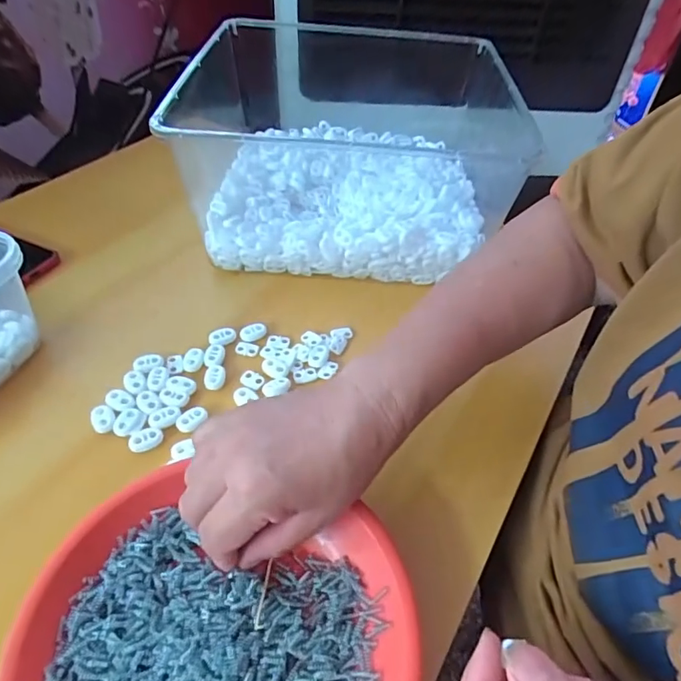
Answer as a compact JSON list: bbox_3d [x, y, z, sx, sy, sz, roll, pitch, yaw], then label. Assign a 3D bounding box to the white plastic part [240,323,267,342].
[{"bbox_3d":[-0.072,-0.007,0.419,0.022,0.009,0.011,-17,48,-18],"label":"white plastic part"}]

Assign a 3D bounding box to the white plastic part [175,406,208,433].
[{"bbox_3d":[-0.106,0.056,0.358,0.015,0.005,0.022,35,53,28],"label":"white plastic part"}]

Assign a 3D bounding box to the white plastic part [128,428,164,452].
[{"bbox_3d":[-0.134,0.068,0.346,0.022,0.005,0.014,-27,52,-27],"label":"white plastic part"}]

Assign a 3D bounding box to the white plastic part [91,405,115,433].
[{"bbox_3d":[-0.168,0.054,0.353,0.015,0.004,0.022,-27,52,-26],"label":"white plastic part"}]

